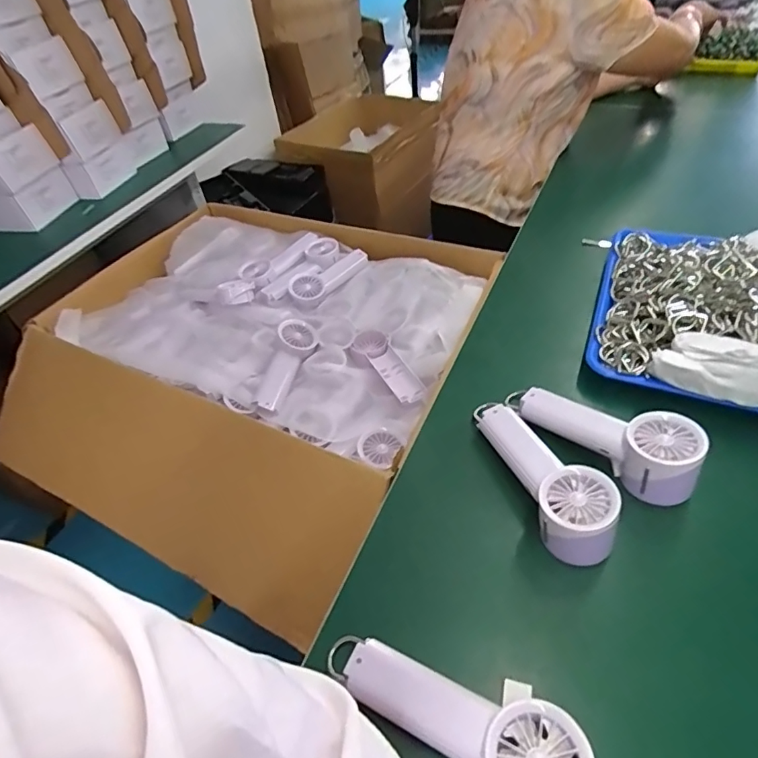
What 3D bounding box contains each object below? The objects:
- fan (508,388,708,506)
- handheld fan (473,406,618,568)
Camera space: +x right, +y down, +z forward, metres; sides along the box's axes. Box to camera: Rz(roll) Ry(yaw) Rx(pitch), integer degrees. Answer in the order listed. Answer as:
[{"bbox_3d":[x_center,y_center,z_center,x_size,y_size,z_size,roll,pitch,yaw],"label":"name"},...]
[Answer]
[{"bbox_3d":[0.223,0.048,0.487,0.062,0.072,0.189,-35,52,-24],"label":"fan"},{"bbox_3d":[0.153,0.082,0.469,0.062,0.074,0.193,-15,47,-7],"label":"handheld fan"}]

